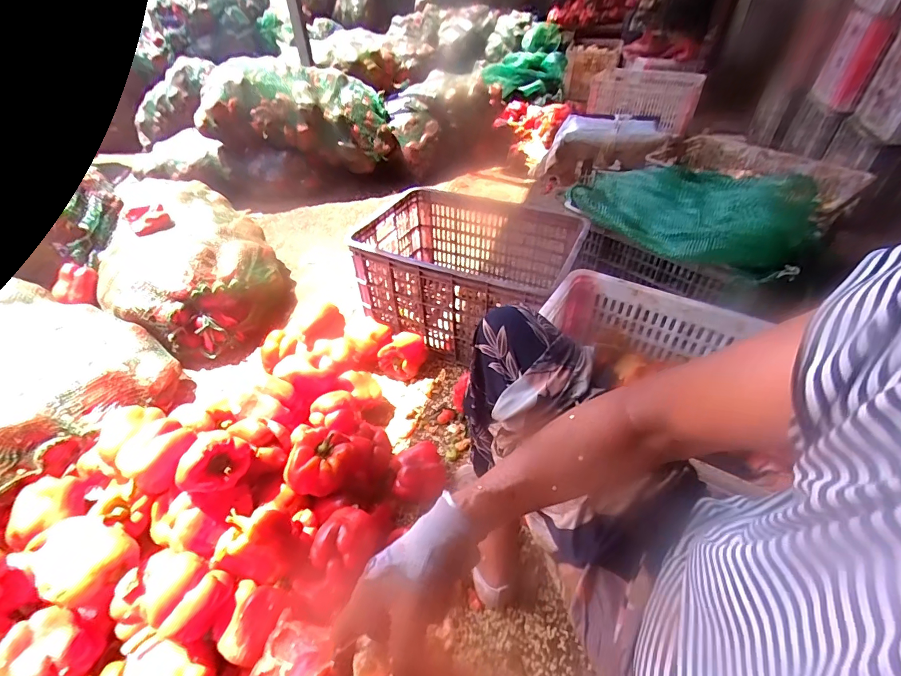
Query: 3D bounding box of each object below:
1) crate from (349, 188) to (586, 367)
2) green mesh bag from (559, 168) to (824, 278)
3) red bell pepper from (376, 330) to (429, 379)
[{"bbox_3d":[0.059,-0.169,1.122,0.507,0.280,0.419,20,47,22],"label":"crate"},{"bbox_3d":[0.532,-0.313,0.968,0.291,0.147,0.538,-25,47,-24],"label":"green mesh bag"},{"bbox_3d":[-0.113,0.037,1.033,0.106,0.093,0.102,15,45,17],"label":"red bell pepper"}]

